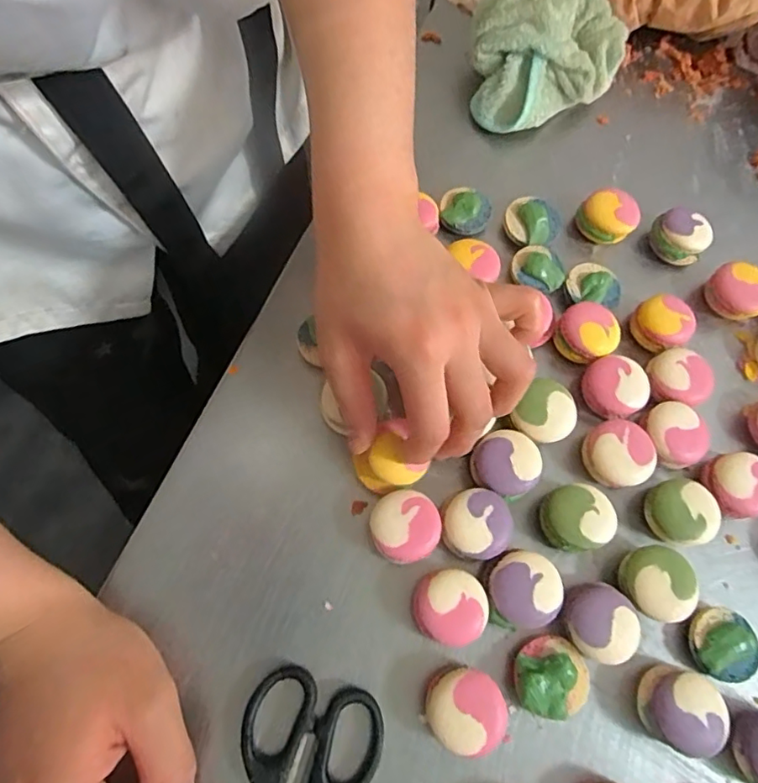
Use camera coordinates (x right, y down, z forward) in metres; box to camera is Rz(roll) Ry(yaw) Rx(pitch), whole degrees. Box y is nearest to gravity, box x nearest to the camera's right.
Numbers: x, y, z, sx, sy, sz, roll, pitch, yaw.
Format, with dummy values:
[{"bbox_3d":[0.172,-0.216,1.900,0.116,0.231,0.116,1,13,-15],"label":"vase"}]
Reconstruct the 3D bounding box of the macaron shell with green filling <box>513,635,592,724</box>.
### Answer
[{"bbox_3d":[0.088,0.144,0.279,0.036,0.014,0.037,1,67,-2],"label":"macaron shell with green filling"}]

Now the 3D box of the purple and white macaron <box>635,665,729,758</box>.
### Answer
[{"bbox_3d":[0.151,0.159,0.275,0.037,0.020,0.035,1,67,-2],"label":"purple and white macaron"}]

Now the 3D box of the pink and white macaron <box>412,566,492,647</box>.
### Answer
[{"bbox_3d":[0.037,0.112,0.288,0.038,0.021,0.035,1,67,-2],"label":"pink and white macaron"}]

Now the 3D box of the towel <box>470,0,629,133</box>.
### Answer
[{"bbox_3d":[0.123,-0.263,0.419,0.127,0.029,0.103,-26,99,-1],"label":"towel"}]

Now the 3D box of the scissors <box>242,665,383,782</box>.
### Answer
[{"bbox_3d":[-0.046,0.206,0.246,0.064,0.009,0.143,17,67,3],"label":"scissors"}]

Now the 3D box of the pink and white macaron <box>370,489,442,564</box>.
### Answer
[{"bbox_3d":[0.014,0.074,0.301,0.036,0.024,0.036,1,67,-2],"label":"pink and white macaron"}]

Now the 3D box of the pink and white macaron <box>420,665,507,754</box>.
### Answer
[{"bbox_3d":[0.042,0.156,0.270,0.038,0.020,0.035,1,67,-2],"label":"pink and white macaron"}]

